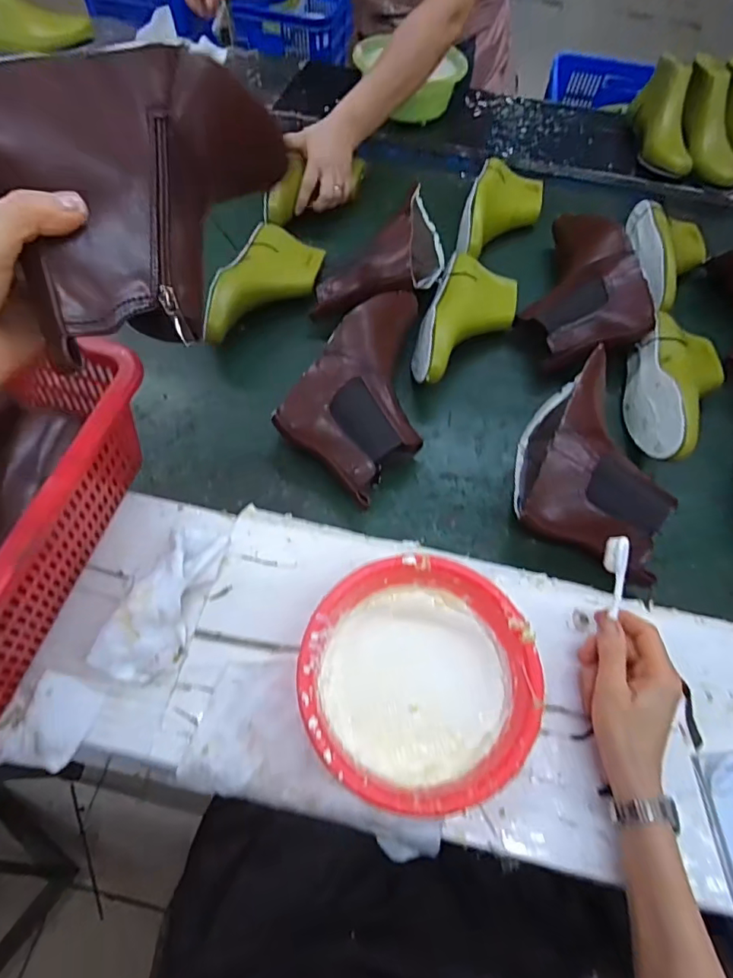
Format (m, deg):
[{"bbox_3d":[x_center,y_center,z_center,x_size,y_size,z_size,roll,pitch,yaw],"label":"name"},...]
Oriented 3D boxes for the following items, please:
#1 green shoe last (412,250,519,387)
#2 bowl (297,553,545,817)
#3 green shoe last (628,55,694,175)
[{"bbox_3d":[0.134,-0.221,0.673,0.108,0.076,0.233,20,65,6],"label":"green shoe last"},{"bbox_3d":[0.042,0.161,0.436,0.186,0.073,0.183,3,64,-2],"label":"bowl"},{"bbox_3d":[0.510,-0.617,0.863,0.074,0.108,0.223,8,64,1],"label":"green shoe last"}]

